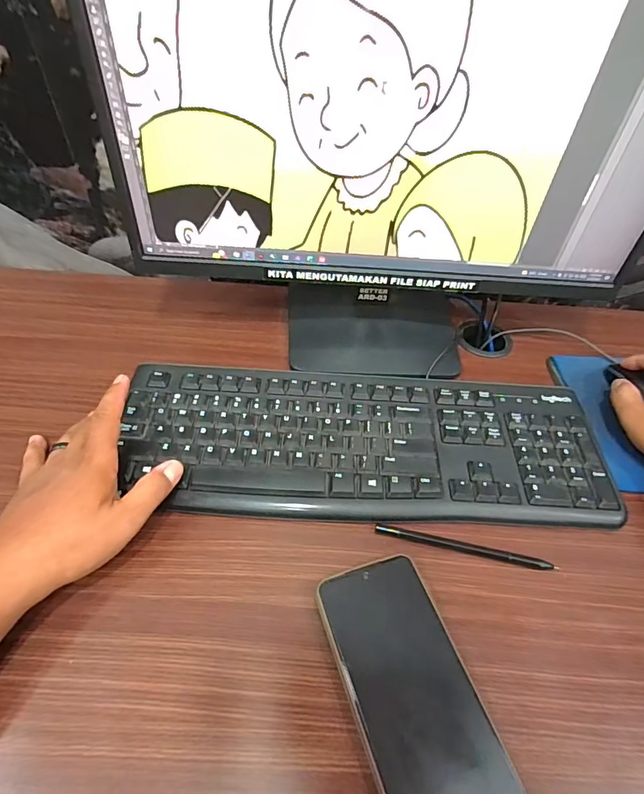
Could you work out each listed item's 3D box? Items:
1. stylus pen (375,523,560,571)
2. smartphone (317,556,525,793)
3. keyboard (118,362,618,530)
[{"bbox_3d":[0.111,0.116,0.349,0.137,0.004,0.008,11,49,6],"label":"stylus pen"},{"bbox_3d":[0.056,0.187,0.282,0.076,0.012,0.163,-13,50,-15],"label":"smartphone"},{"bbox_3d":[0.036,0.038,0.405,0.414,0.017,0.150,4,48,0],"label":"keyboard"}]

